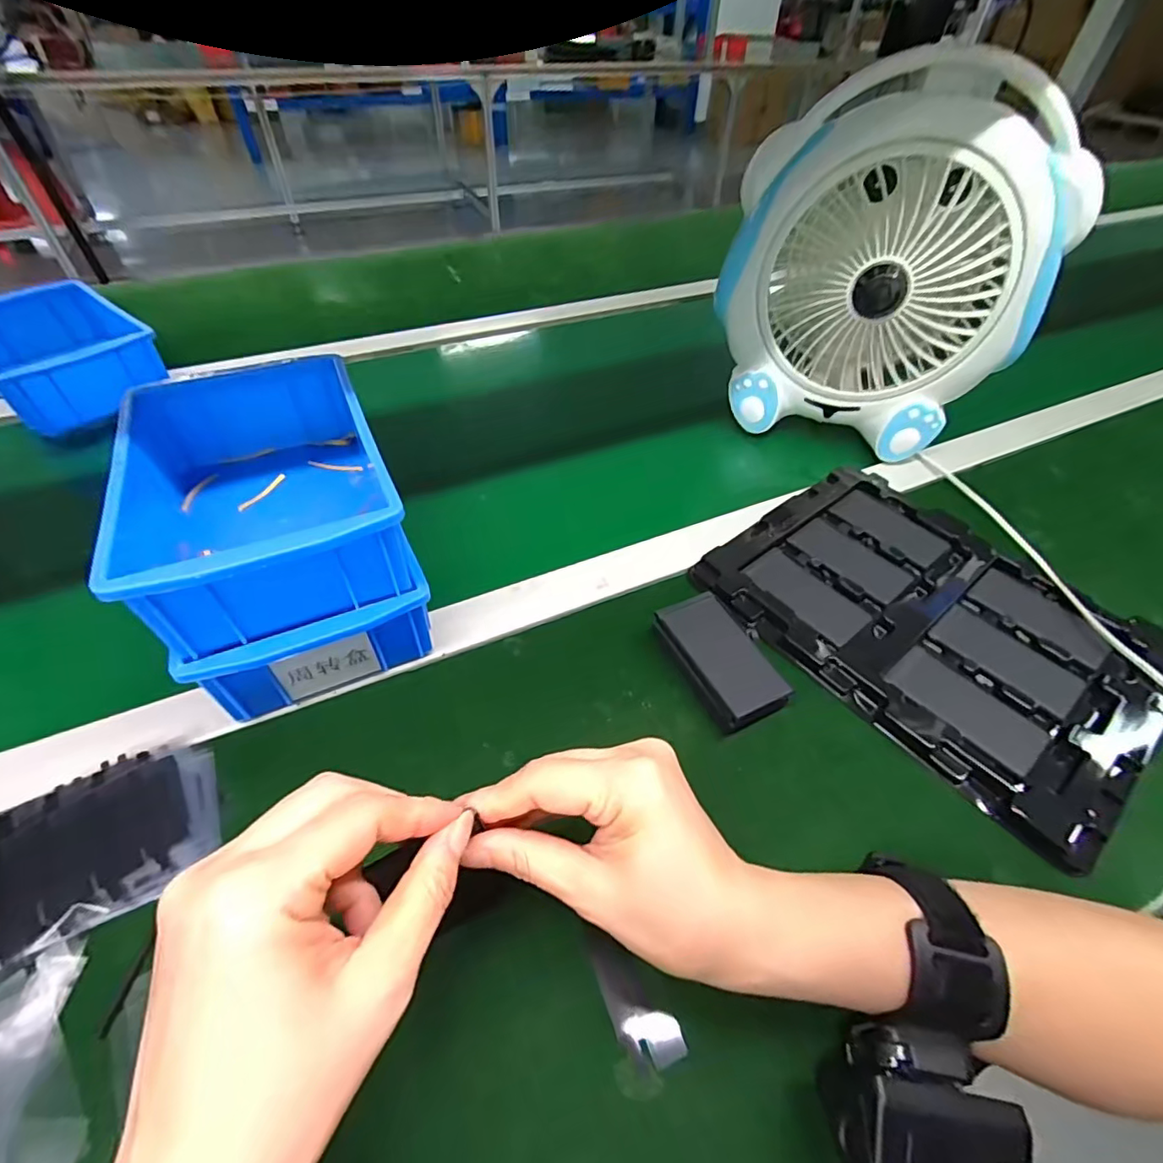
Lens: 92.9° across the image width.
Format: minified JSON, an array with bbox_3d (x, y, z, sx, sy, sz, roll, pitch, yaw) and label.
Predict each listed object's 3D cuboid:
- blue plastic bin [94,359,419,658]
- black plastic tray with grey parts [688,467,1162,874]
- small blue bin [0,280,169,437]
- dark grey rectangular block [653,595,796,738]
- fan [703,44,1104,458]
[{"bbox_3d":[-0.191,-0.060,0.335,0.129,0.065,0.202,-19,52,-18],"label":"blue plastic bin"},{"bbox_3d":[0.250,0.022,0.399,0.222,0.018,0.266,-33,58,-27],"label":"black plastic tray with grey parts"},{"bbox_3d":[-0.526,-0.232,0.551,0.199,0.059,0.128,33,55,24],"label":"small blue bin"},{"bbox_3d":[0.088,0.051,0.357,0.046,0.025,0.088,-20,53,-19],"label":"dark grey rectangular block"},{"bbox_3d":[0.249,-0.245,0.465,0.257,0.256,0.085,15,49,11],"label":"fan"}]

